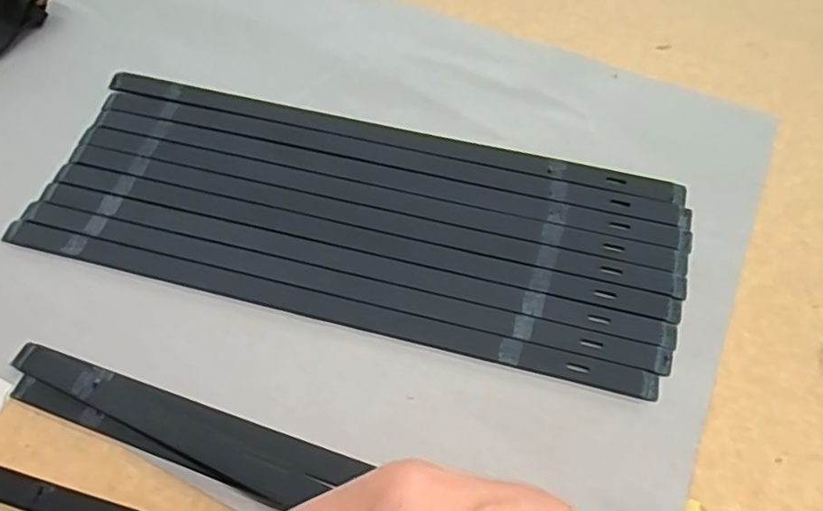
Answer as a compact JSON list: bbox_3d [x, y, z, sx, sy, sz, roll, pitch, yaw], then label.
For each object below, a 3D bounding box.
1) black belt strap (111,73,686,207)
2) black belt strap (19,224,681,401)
[{"bbox_3d":[-0.029,-0.085,0.398,0.405,0.005,0.020,14,59,12],"label":"black belt strap"},{"bbox_3d":[-0.068,0.027,0.344,0.405,0.004,0.016,13,67,9],"label":"black belt strap"}]

